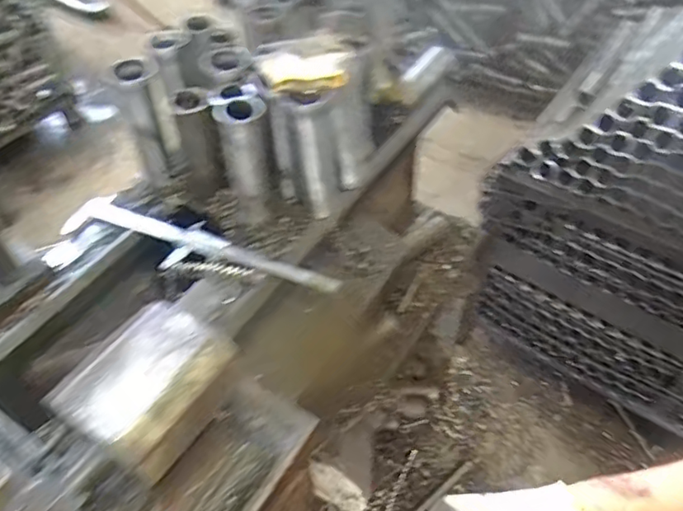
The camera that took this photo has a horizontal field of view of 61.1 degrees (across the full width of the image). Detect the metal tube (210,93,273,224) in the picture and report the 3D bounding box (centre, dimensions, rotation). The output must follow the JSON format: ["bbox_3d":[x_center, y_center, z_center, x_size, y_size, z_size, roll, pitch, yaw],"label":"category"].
[{"bbox_3d":[-0.123,-0.127,0.758,0.057,0.164,0.064,-13,50,-10],"label":"metal tube"}]

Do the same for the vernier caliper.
[{"bbox_3d":[-0.201,-0.011,0.795,0.413,0.021,0.075,18,51,17],"label":"vernier caliper"}]

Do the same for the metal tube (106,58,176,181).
[{"bbox_3d":[-0.275,-0.187,0.827,0.060,0.176,0.053,-17,50,-13],"label":"metal tube"}]

